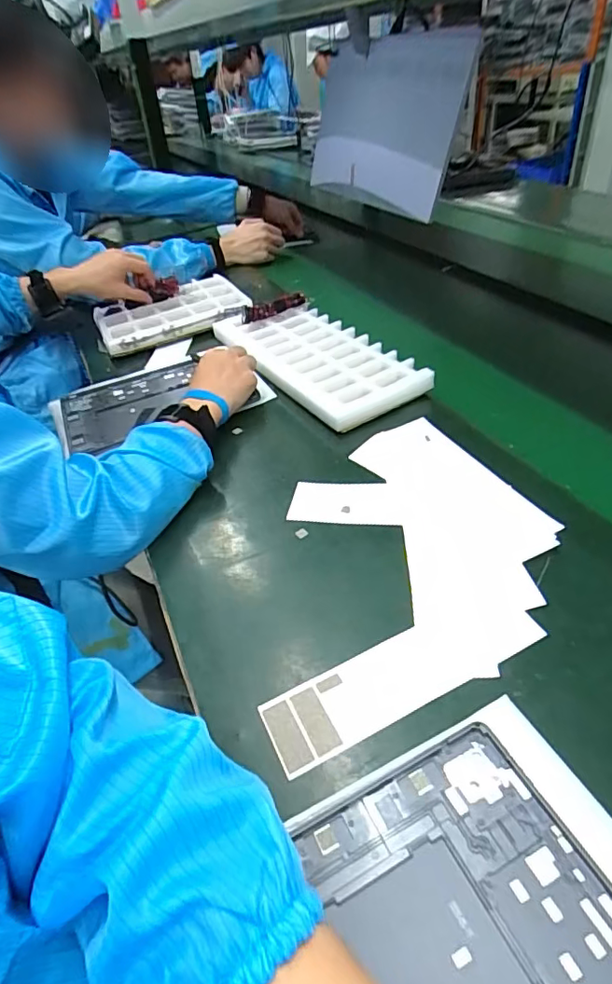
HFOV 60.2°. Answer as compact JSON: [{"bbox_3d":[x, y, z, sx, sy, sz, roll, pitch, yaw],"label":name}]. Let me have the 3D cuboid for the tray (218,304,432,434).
[{"bbox_3d":[0.004,-0.197,0.771,0.163,0.039,0.373,-25,43,-20],"label":"tray"}]

